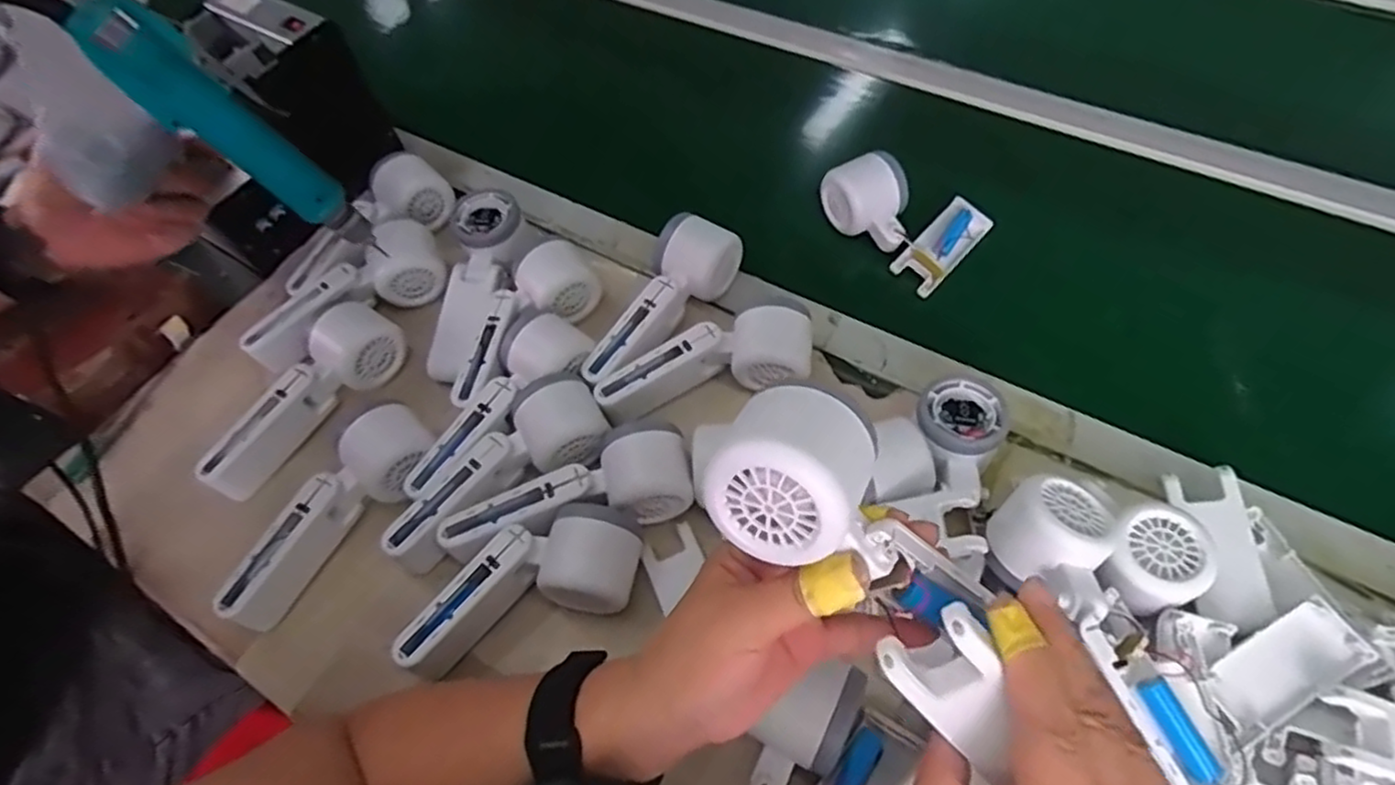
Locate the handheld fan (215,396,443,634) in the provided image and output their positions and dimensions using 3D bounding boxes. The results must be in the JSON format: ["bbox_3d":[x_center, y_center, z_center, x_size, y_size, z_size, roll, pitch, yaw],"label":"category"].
[{"bbox_3d":[-0.246,0.081,0.478,0.051,0.043,0.166,29,64,20],"label":"handheld fan"}]

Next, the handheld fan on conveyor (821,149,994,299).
[{"bbox_3d":[0.173,-0.157,0.601,0.126,0.052,0.095,37,67,24],"label":"handheld fan on conveyor"}]

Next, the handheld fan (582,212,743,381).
[{"bbox_3d":[-0.034,-0.074,0.542,0.050,0.051,0.160,36,67,23],"label":"handheld fan"}]

